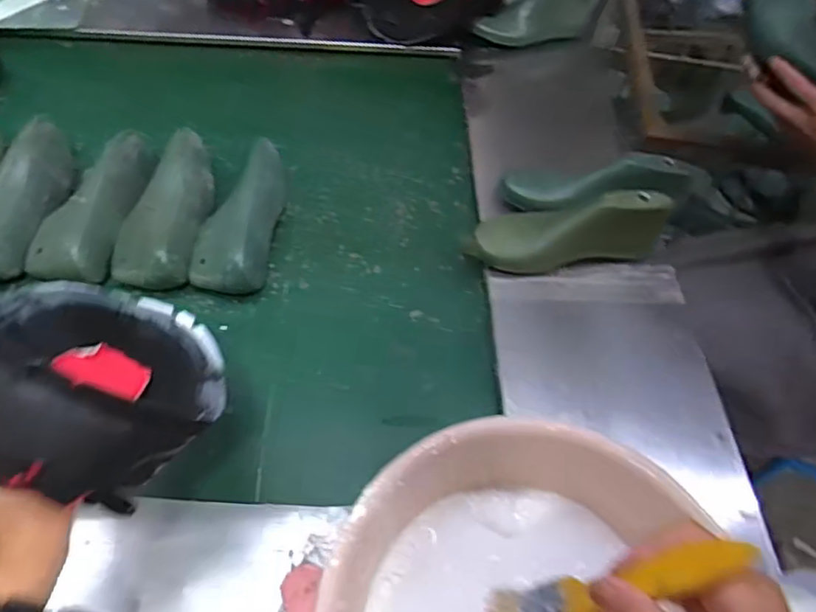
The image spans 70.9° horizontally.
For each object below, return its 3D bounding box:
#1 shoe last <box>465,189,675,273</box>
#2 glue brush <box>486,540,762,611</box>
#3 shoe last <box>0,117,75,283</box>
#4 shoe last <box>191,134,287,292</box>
[{"bbox_3d":[0.194,-0.087,0.697,0.233,0.078,0.069,-9,56,4],"label":"shoe last"},{"bbox_3d":[0.104,0.156,0.307,0.018,0.150,0.036,22,43,-42],"label":"glue brush"},{"bbox_3d":[-0.487,-0.142,0.716,0.100,0.068,0.247,7,55,-3],"label":"shoe last"},{"bbox_3d":[-0.215,-0.119,0.721,0.091,0.072,0.200,6,55,-3],"label":"shoe last"}]

